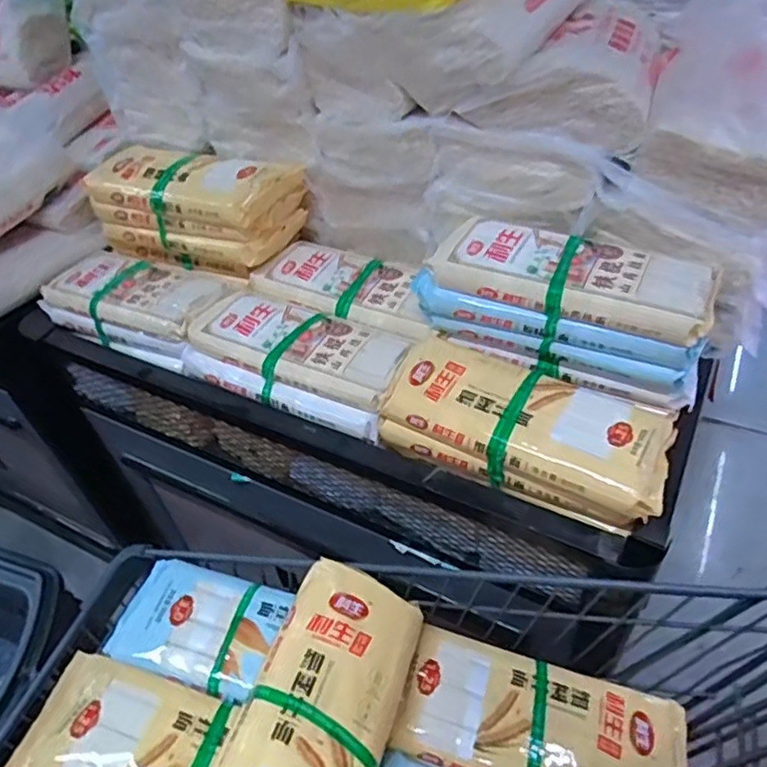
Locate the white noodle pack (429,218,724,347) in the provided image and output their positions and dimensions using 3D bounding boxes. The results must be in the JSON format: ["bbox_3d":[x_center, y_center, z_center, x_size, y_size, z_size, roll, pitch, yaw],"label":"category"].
[{"bbox_3d":[0.182,-0.107,0.620,0.255,0.034,0.099,19,51,25],"label":"white noodle pack"}]

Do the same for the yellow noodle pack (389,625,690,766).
[{"bbox_3d":[0.143,0.307,0.575,0.248,0.049,0.124,8,47,16],"label":"yellow noodle pack"}]

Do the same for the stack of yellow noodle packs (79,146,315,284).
[{"bbox_3d":[-0.238,-0.237,0.826,0.268,0.107,0.120,17,50,23],"label":"stack of yellow noodle packs"}]

